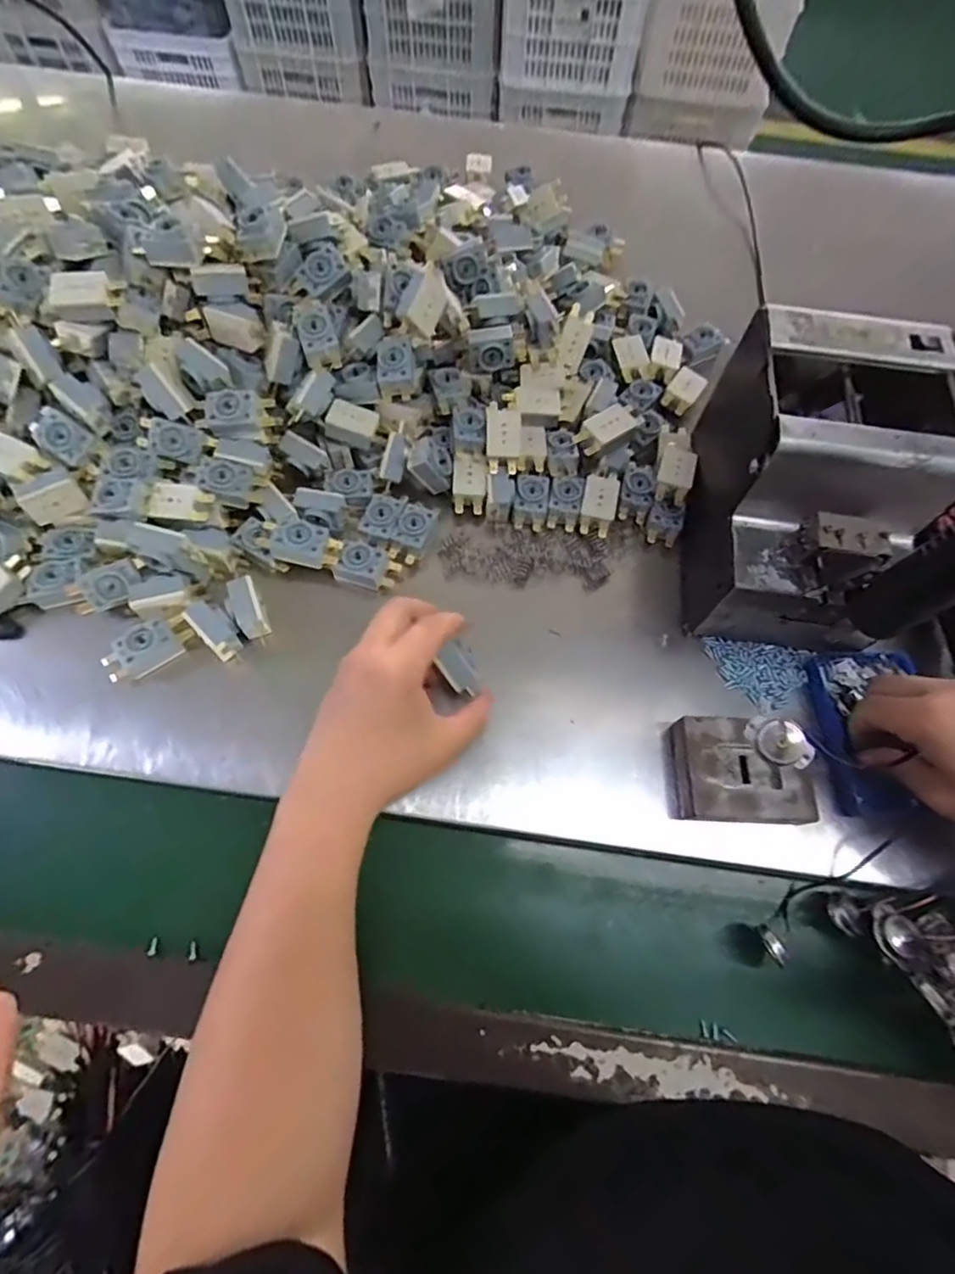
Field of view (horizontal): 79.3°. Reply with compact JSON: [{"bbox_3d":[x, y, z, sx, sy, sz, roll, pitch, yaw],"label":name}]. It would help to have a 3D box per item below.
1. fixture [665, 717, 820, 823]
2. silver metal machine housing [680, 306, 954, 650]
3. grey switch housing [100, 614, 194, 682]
[{"bbox_3d":[0.168,0.088,0.380,0.083,0.035,0.062,2,67,-1],"label":"fixture"},{"bbox_3d":[0.227,-0.102,0.389,0.125,0.129,0.171,3,67,0],"label":"silver metal machine housing"},{"bbox_3d":[-0.227,0.007,0.398,0.055,0.022,0.024,-39,74,-16],"label":"grey switch housing"}]

